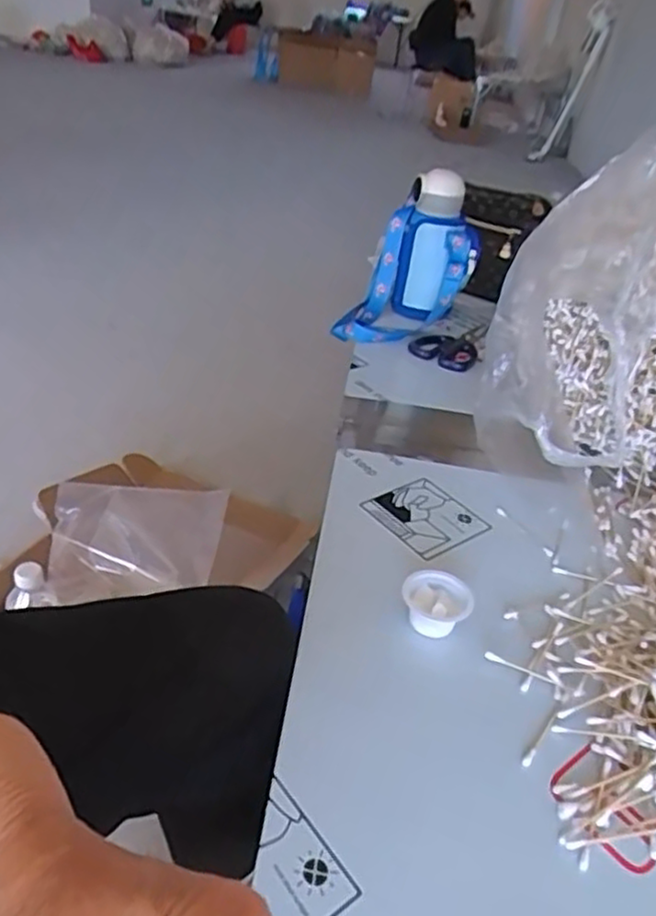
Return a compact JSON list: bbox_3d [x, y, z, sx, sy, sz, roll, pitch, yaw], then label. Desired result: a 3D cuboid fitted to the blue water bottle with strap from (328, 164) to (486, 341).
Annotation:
[{"bbox_3d":[0.115,-0.286,1.001,0.156,0.203,0.179,21,36,19],"label":"blue water bottle with strap"}]

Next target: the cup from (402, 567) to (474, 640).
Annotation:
[{"bbox_3d":[0.085,0.117,0.544,0.052,0.032,0.050,4,34,-3],"label":"cup"}]

